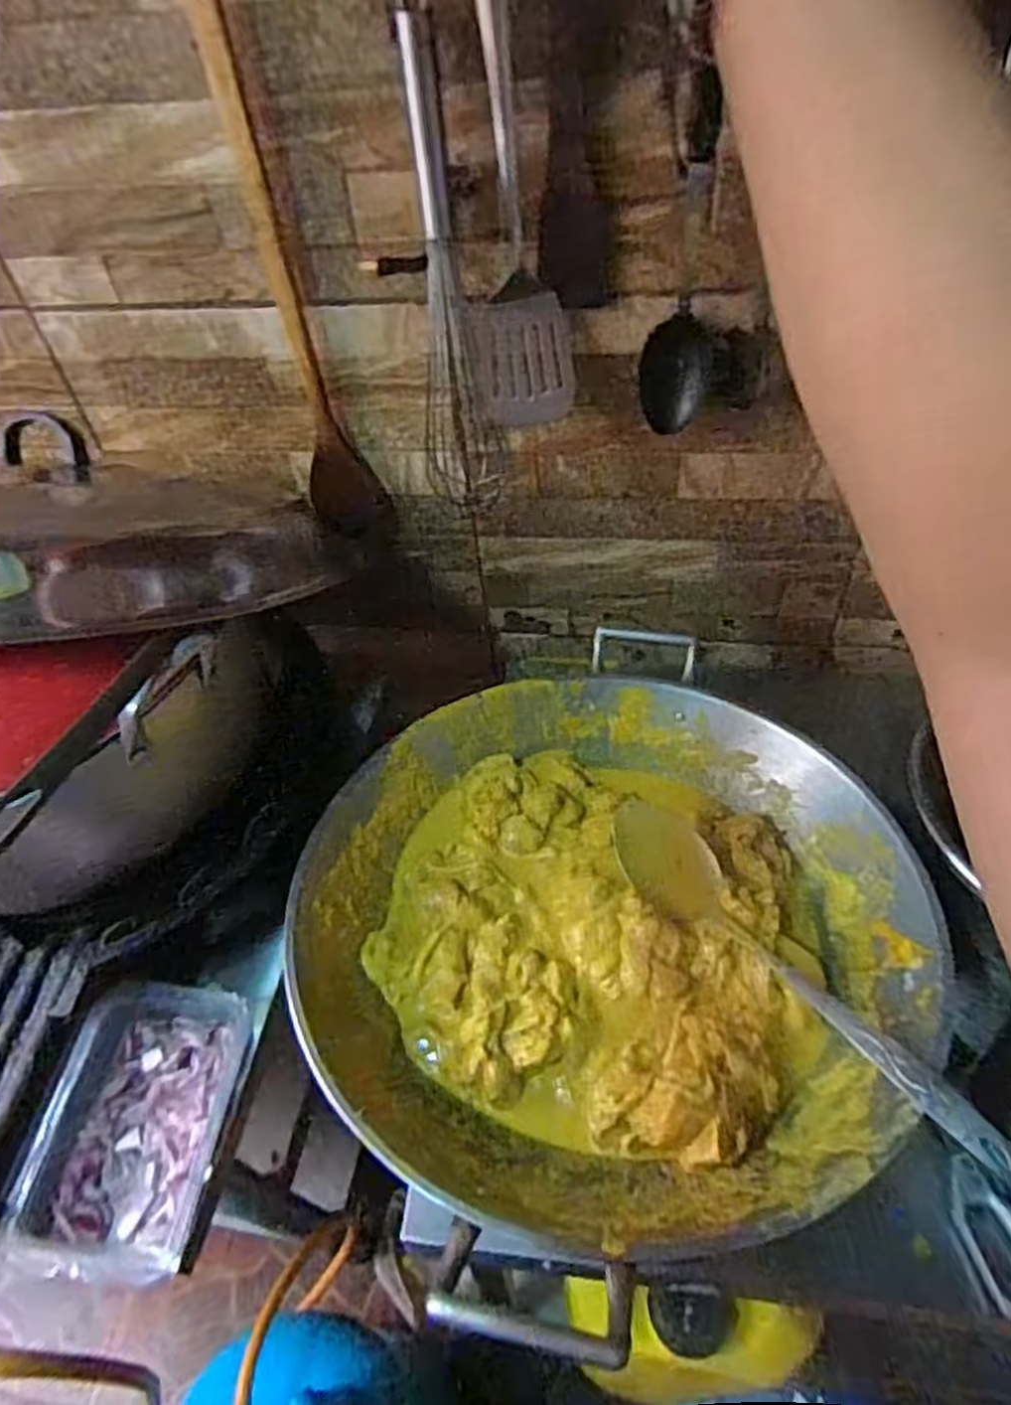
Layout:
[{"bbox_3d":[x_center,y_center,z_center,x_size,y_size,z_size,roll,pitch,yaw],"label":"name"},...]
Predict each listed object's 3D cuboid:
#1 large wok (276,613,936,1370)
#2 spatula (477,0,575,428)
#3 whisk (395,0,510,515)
[{"bbox_3d":[0.068,0.151,0.578,0.398,0.107,0.427,-25,53,-14],"label":"large wok"},{"bbox_3d":[0.010,-0.359,0.593,0.074,0.316,0.025,-5,50,2],"label":"spatula"},{"bbox_3d":[-0.048,-0.326,0.649,0.073,0.413,0.051,-9,50,-2],"label":"whisk"}]

